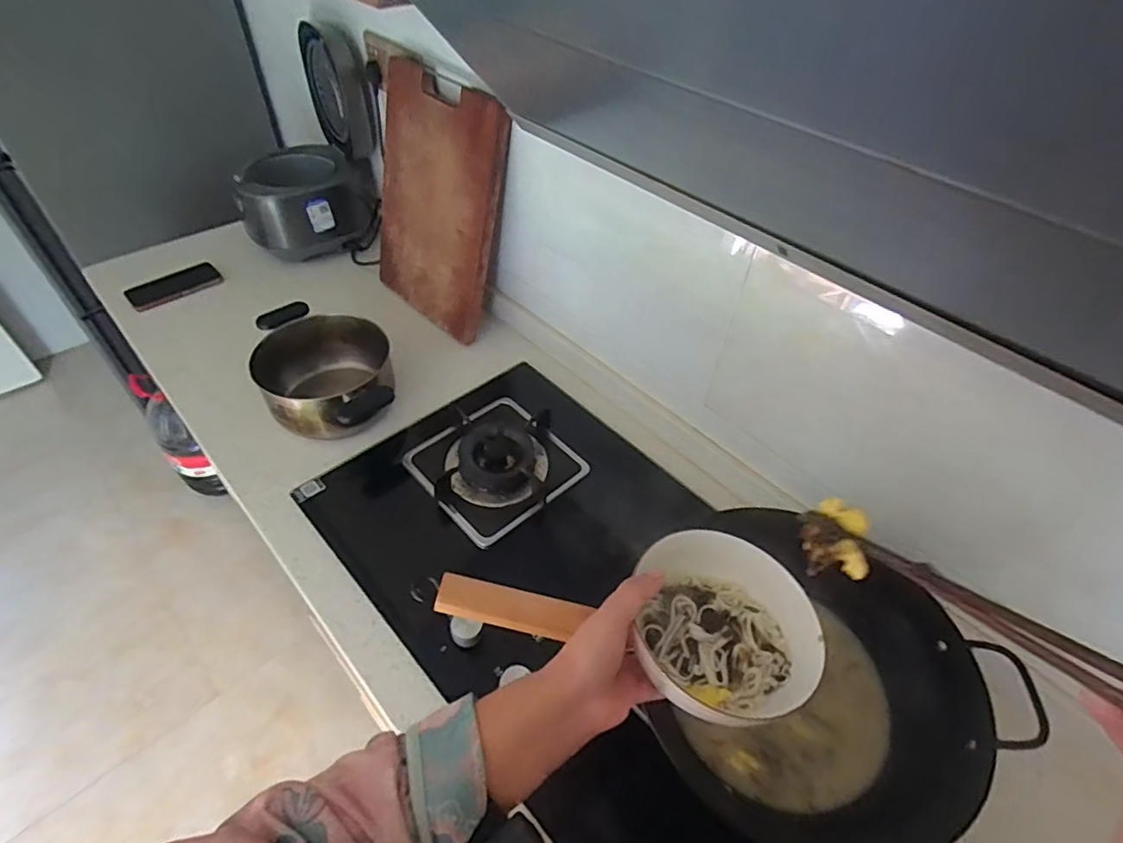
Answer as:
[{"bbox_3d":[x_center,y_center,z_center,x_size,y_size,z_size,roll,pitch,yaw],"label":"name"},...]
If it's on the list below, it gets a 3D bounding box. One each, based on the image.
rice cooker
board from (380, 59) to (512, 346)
[{"bbox_3d":[-0.508,-0.519,1.103,0.211,0.354,0.251,35,54,26],"label":"rice cooker"},{"bbox_3d":[-0.226,-0.369,0.988,0.287,0.394,0.033,33,36,25],"label":"board"}]

